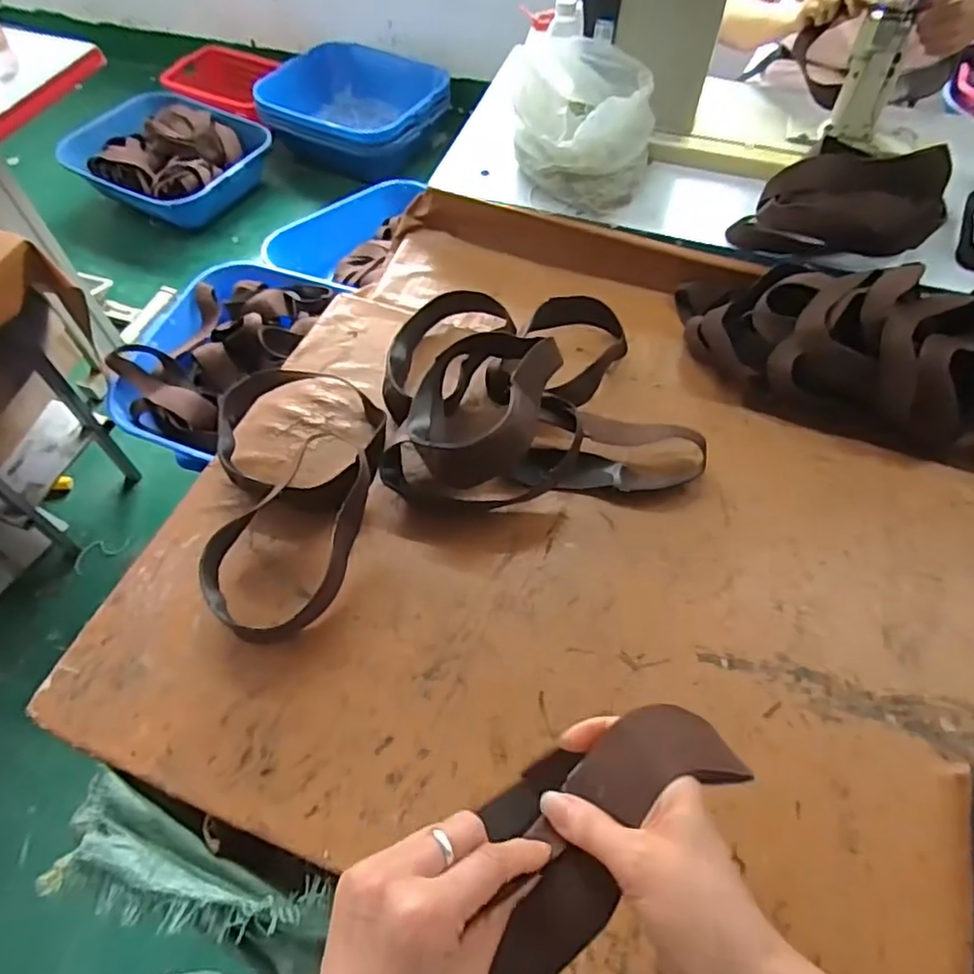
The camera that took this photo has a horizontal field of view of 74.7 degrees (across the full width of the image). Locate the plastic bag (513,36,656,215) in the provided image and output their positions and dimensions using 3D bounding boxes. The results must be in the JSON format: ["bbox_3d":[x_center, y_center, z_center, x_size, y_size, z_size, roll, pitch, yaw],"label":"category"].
[{"bbox_3d":[0.152,-0.590,1.004,0.216,0.150,0.284,6,58,3],"label":"plastic bag"}]

